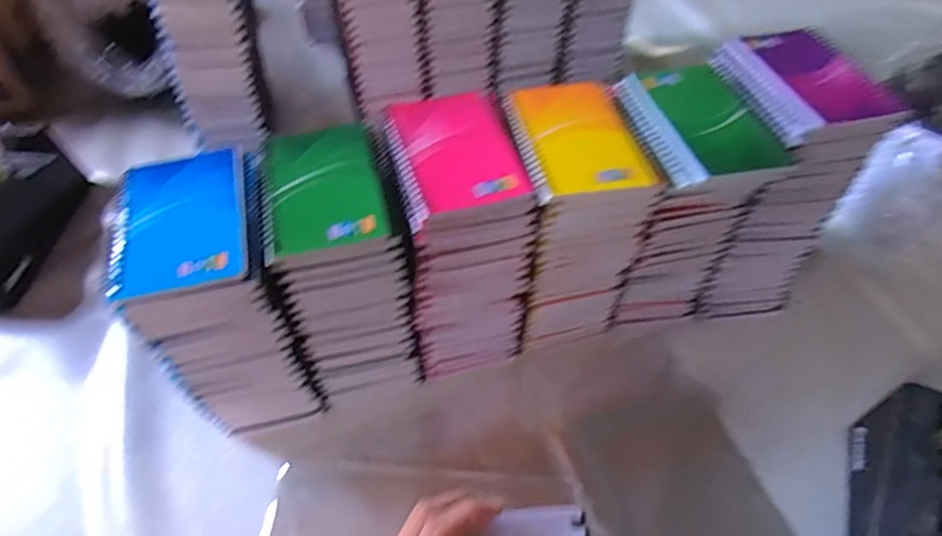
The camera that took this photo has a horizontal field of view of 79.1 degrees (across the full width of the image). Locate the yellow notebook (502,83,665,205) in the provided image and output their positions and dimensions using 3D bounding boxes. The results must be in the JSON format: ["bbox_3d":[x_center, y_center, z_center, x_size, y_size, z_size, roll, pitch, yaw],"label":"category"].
[{"bbox_3d":[0.082,-0.106,0.447,0.091,0.012,0.126,-10,53,-8],"label":"yellow notebook"}]

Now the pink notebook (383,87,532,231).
[{"bbox_3d":[-0.015,-0.094,0.441,0.098,0.014,0.132,-13,53,-10],"label":"pink notebook"}]

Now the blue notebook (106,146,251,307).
[{"bbox_3d":[-0.207,-0.034,0.403,0.094,0.009,0.127,-13,53,-10],"label":"blue notebook"}]

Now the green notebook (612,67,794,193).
[{"bbox_3d":[0.182,-0.117,0.456,0.097,0.017,0.123,-12,53,-10],"label":"green notebook"}]

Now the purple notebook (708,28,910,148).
[{"bbox_3d":[0.272,-0.157,0.473,0.103,0.022,0.130,-13,53,-11],"label":"purple notebook"}]

